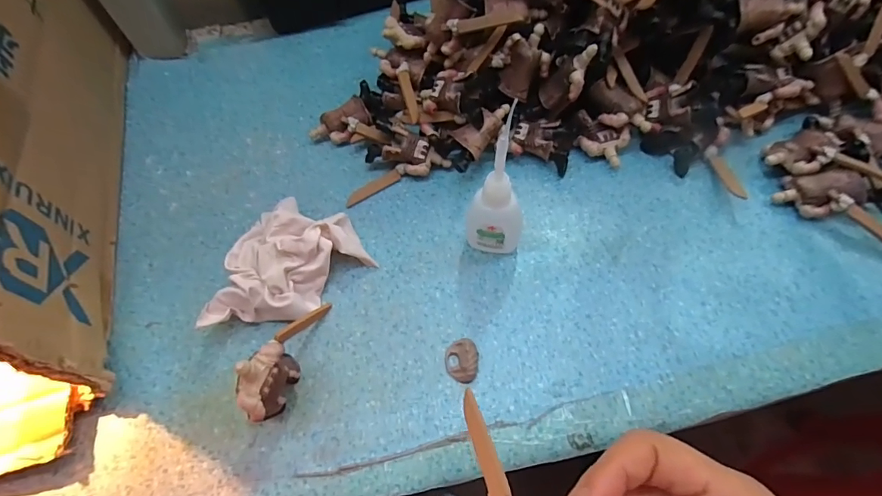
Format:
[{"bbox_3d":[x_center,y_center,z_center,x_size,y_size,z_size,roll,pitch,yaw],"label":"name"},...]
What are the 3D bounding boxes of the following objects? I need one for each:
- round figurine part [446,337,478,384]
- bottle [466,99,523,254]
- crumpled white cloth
[{"bbox_3d":[0.012,0.064,0.248,0.019,0.010,0.023,6,62,7],"label":"round figurine part"},{"bbox_3d":[0.032,-0.030,0.242,0.032,0.108,0.018,9,62,8],"label":"bottle"},{"bbox_3d":[-0.101,0.011,0.272,0.099,0.031,0.067,-39,66,-17],"label":"crumpled white cloth"}]

